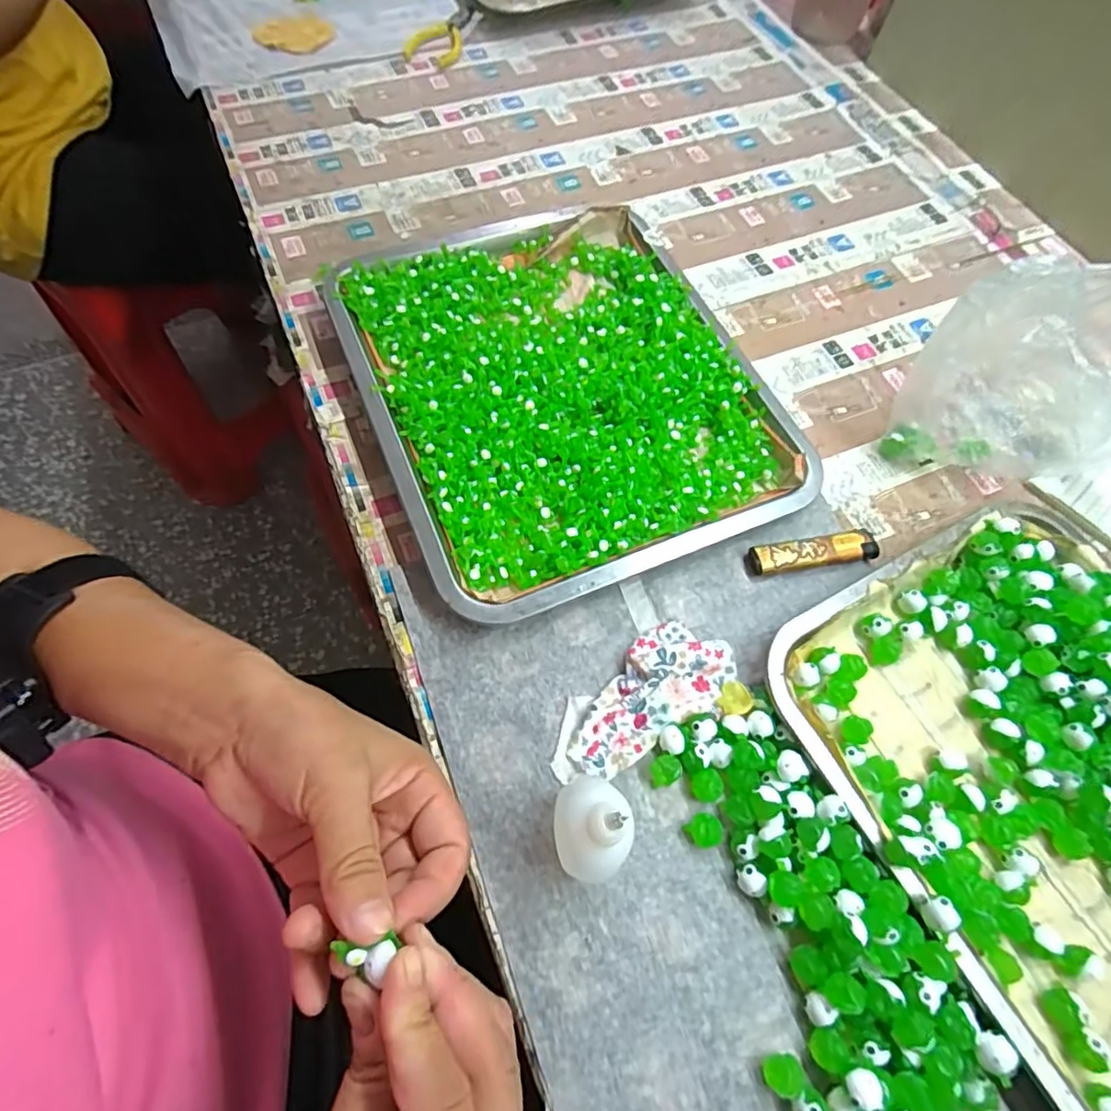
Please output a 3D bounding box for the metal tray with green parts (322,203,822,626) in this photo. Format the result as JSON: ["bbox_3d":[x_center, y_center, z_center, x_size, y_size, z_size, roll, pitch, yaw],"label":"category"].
[{"bbox_3d":[0.005,-0.122,0.424,0.264,0.030,0.307,-21,66,-12],"label":"metal tray with green parts"}]

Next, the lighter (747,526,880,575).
[{"bbox_3d":[0.163,-0.001,0.380,0.081,0.013,0.019,-9,64,-7],"label":"lighter"}]

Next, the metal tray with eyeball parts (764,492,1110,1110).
[{"bbox_3d":[0.284,0.128,0.313,0.240,0.031,0.304,-25,68,-14],"label":"metal tray with eyeball parts"}]

